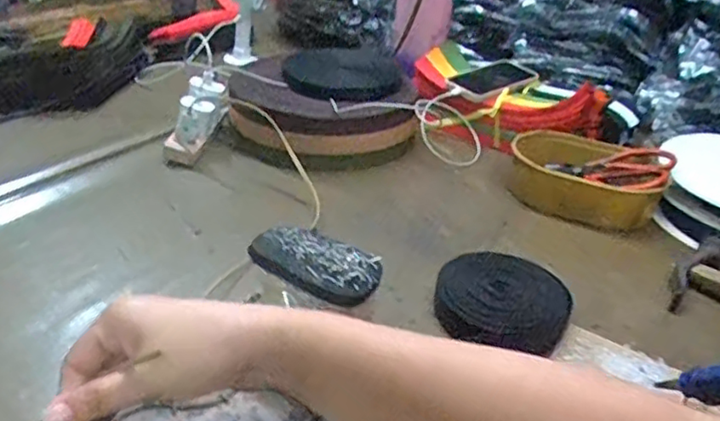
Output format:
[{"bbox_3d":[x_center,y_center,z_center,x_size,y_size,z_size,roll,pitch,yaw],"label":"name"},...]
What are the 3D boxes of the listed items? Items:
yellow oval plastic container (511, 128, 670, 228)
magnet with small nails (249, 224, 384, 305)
[{"bbox_3d":[0.293,-0.044,0.806,0.187,0.079,0.149,17,33,22],"label":"yellow oval plastic container"},{"bbox_3d":[-0.034,0.039,0.460,0.100,0.023,0.049,20,35,27],"label":"magnet with small nails"}]

